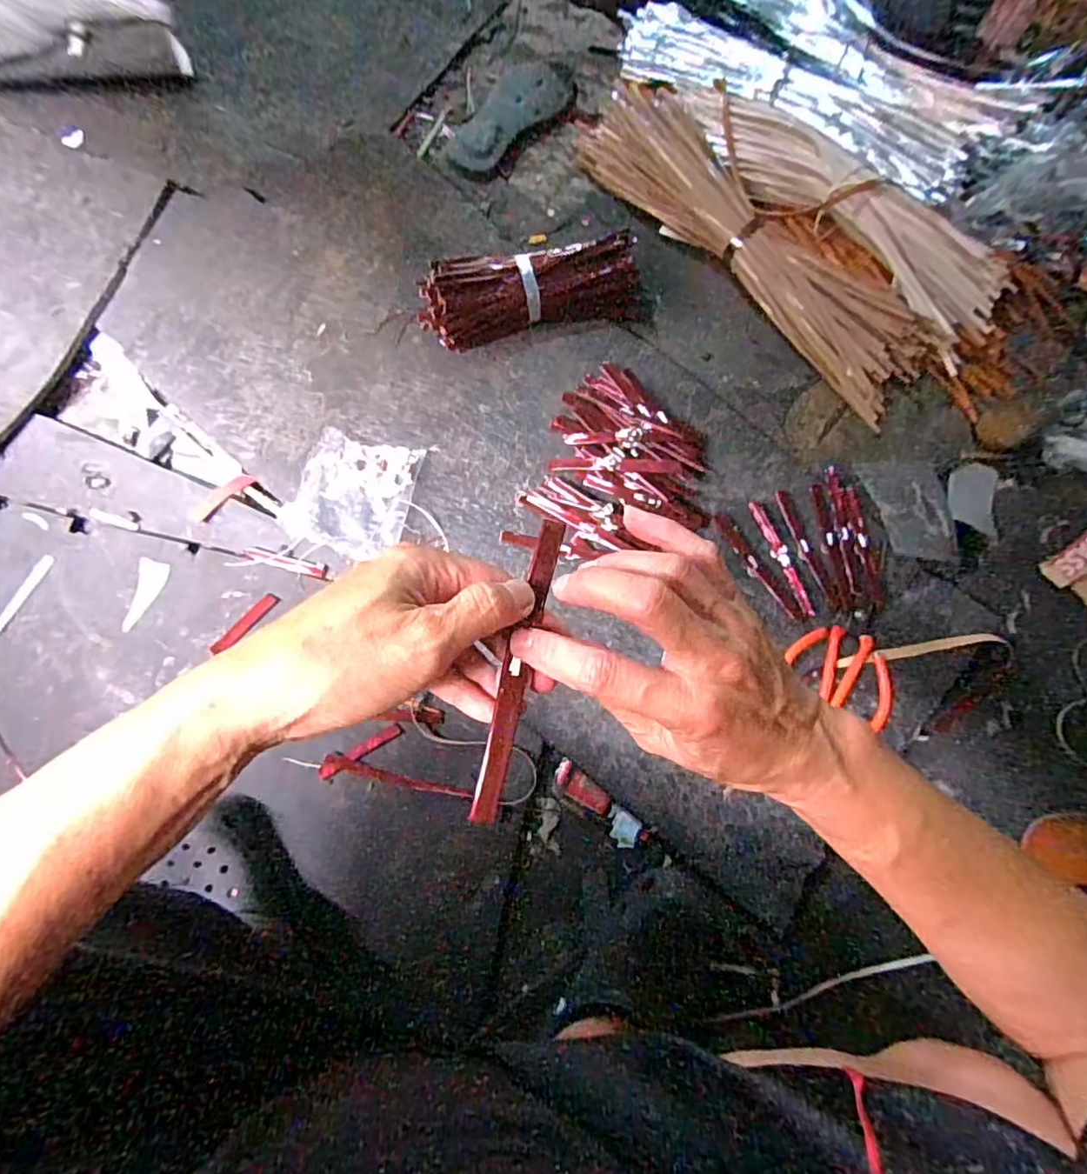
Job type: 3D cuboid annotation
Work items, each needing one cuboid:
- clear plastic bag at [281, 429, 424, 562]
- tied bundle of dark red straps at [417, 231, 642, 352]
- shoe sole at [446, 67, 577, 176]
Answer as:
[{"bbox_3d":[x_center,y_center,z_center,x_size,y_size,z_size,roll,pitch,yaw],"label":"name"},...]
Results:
[{"bbox_3d":[-0.206,-0.103,0.645,0.119,0.037,0.141,12,78,-3],"label":"clear plastic bag"},{"bbox_3d":[-0.015,-0.343,0.704,0.255,0.055,0.083,-8,74,-4],"label":"tied bundle of dark red straps"},{"bbox_3d":[-0.048,-0.650,0.819,0.088,0.019,0.238,38,78,2],"label":"shoe sole"}]

